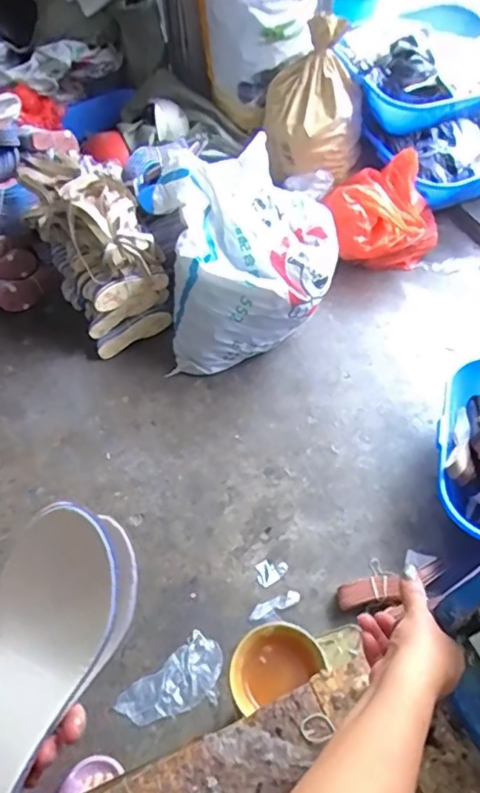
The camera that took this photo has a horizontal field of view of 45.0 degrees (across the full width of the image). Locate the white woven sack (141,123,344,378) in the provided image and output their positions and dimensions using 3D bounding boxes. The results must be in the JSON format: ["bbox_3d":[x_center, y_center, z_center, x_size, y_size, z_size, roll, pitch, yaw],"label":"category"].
[{"bbox_3d":[-0.009,-0.427,1.726,0.519,0.358,0.566,-6,54,-2],"label":"white woven sack"}]

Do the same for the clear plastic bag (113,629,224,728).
[{"bbox_3d":[-0.136,0.624,1.243,0.231,0.019,0.125,-35,59,-20],"label":"clear plastic bag"}]

